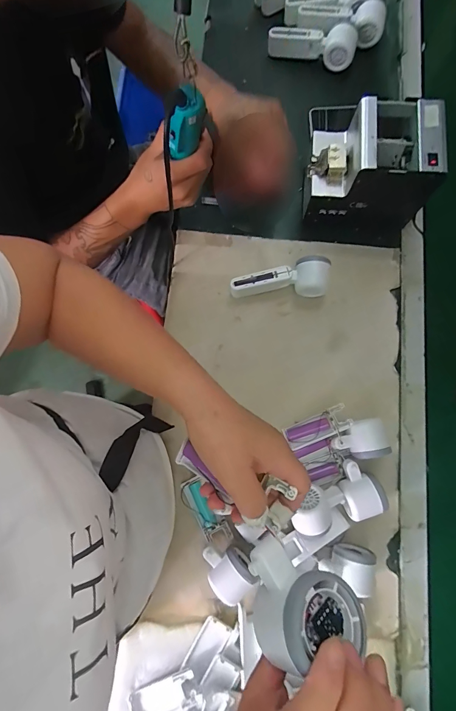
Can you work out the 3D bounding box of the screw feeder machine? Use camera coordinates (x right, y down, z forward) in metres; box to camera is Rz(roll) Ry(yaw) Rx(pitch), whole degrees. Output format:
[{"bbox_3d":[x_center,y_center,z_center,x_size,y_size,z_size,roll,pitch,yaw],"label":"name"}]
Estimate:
[{"bbox_3d":[0.223,-0.298,0.554,0.171,0.150,0.123,4,79,-1],"label":"screw feeder machine"}]

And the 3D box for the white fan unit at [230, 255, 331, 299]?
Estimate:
[{"bbox_3d":[0.089,-0.130,0.574,0.164,0.053,0.052,1,79,-1],"label":"white fan unit"}]

